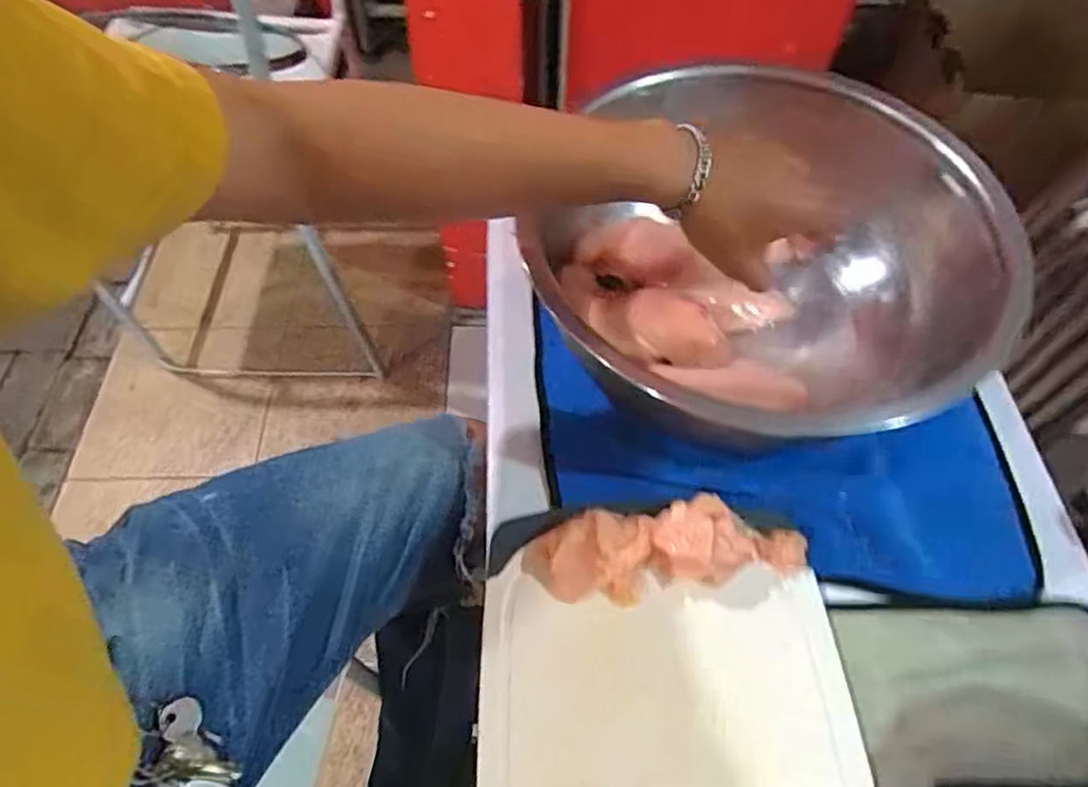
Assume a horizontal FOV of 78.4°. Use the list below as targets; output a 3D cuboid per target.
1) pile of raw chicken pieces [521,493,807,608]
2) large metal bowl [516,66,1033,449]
[{"bbox_3d":[0.084,0.108,0.458,0.188,0.052,0.054,-3,58,-3],"label":"pile of raw chicken pieces"},{"bbox_3d":[0.169,-0.086,0.538,0.295,0.162,0.347,19,57,13],"label":"large metal bowl"}]

